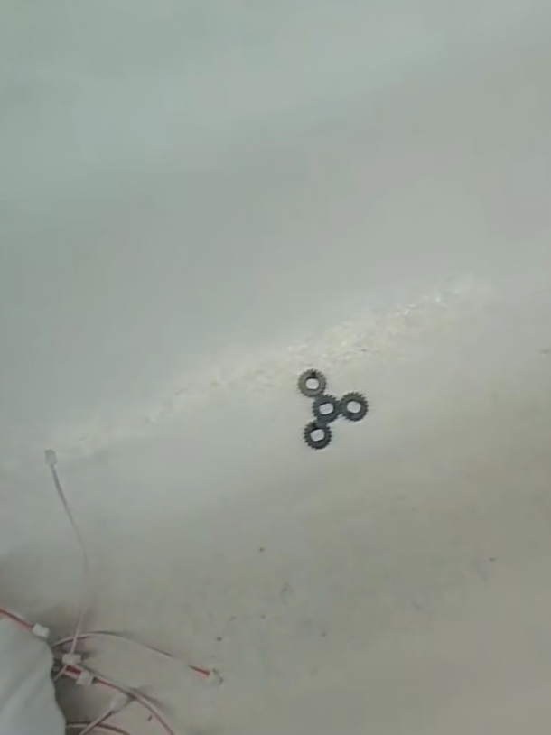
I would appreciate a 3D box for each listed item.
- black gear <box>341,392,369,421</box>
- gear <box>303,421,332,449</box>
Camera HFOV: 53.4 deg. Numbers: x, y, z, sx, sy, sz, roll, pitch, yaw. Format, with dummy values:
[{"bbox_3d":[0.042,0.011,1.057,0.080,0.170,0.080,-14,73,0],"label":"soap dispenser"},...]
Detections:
[{"bbox_3d":[0.029,0.014,0.204,0.010,0.004,0.010,-1,84,5],"label":"black gear"},{"bbox_3d":[0.016,0.025,0.203,0.010,0.004,0.010,-1,84,5],"label":"gear"}]

